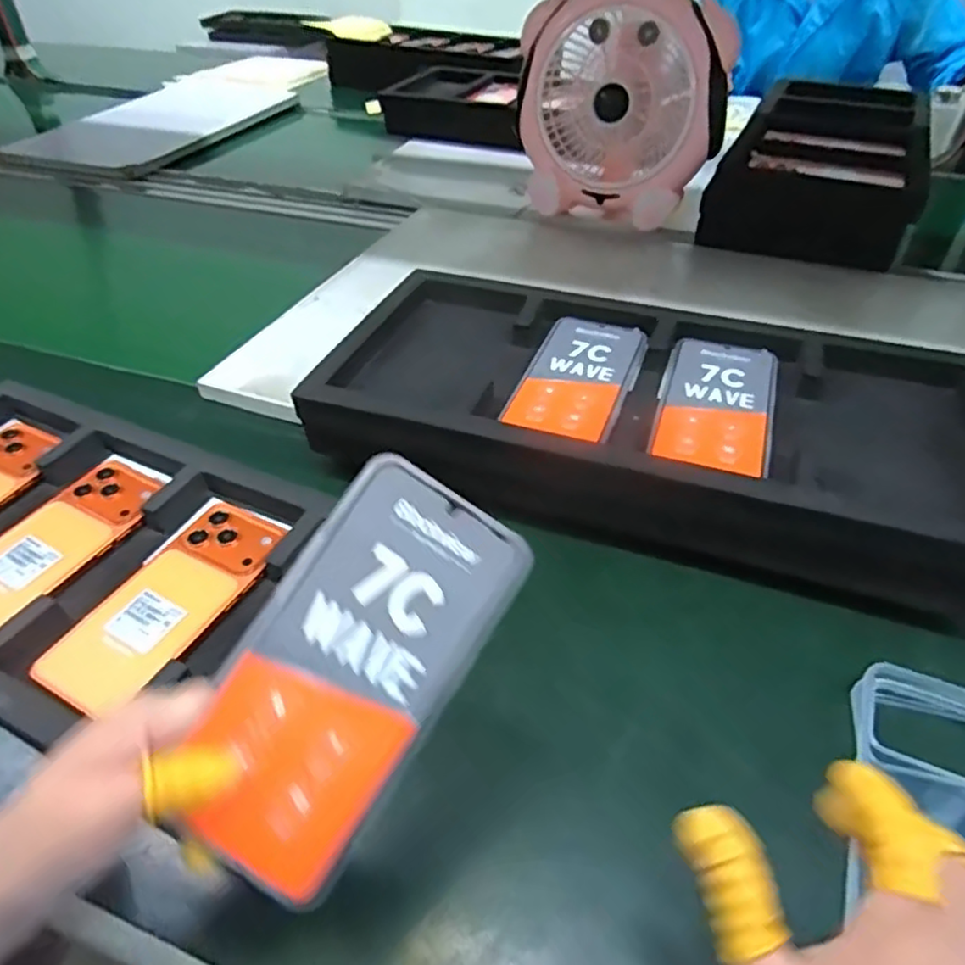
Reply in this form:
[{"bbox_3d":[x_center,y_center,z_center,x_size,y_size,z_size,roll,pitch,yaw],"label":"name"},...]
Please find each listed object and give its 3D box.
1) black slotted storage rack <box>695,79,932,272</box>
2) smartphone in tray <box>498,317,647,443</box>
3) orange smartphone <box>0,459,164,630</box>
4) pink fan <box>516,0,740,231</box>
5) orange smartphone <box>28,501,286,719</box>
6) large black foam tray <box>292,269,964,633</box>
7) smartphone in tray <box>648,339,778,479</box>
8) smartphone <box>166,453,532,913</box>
[{"bbox_3d":[0.458,-0.431,0.910,0.225,0.096,0.423,18,45,20],"label":"black slotted storage rack"},{"bbox_3d":[0.076,-0.084,0.523,0.079,0.010,0.152,15,44,17],"label":"smartphone in tray"},{"bbox_3d":[-0.310,0.041,0.484,0.085,0.009,0.169,20,46,21],"label":"orange smartphone"},{"bbox_3d":[0.166,-0.462,0.814,0.246,0.248,0.108,8,43,9],"label":"pink fan"},{"bbox_3d":[-0.207,0.078,0.449,0.075,0.018,0.162,21,46,22],"label":"orange smartphone"},{"bbox_3d":[0.122,-0.051,0.525,0.472,0.080,0.219,13,44,15],"label":"large black foam tray"},{"bbox_3d":[0.172,-0.060,0.493,0.080,0.008,0.151,13,44,14],"label":"smartphone in tray"},{"bbox_3d":[-0.053,0.075,0.269,0.078,0.006,0.163,33,81,1],"label":"smartphone"}]

